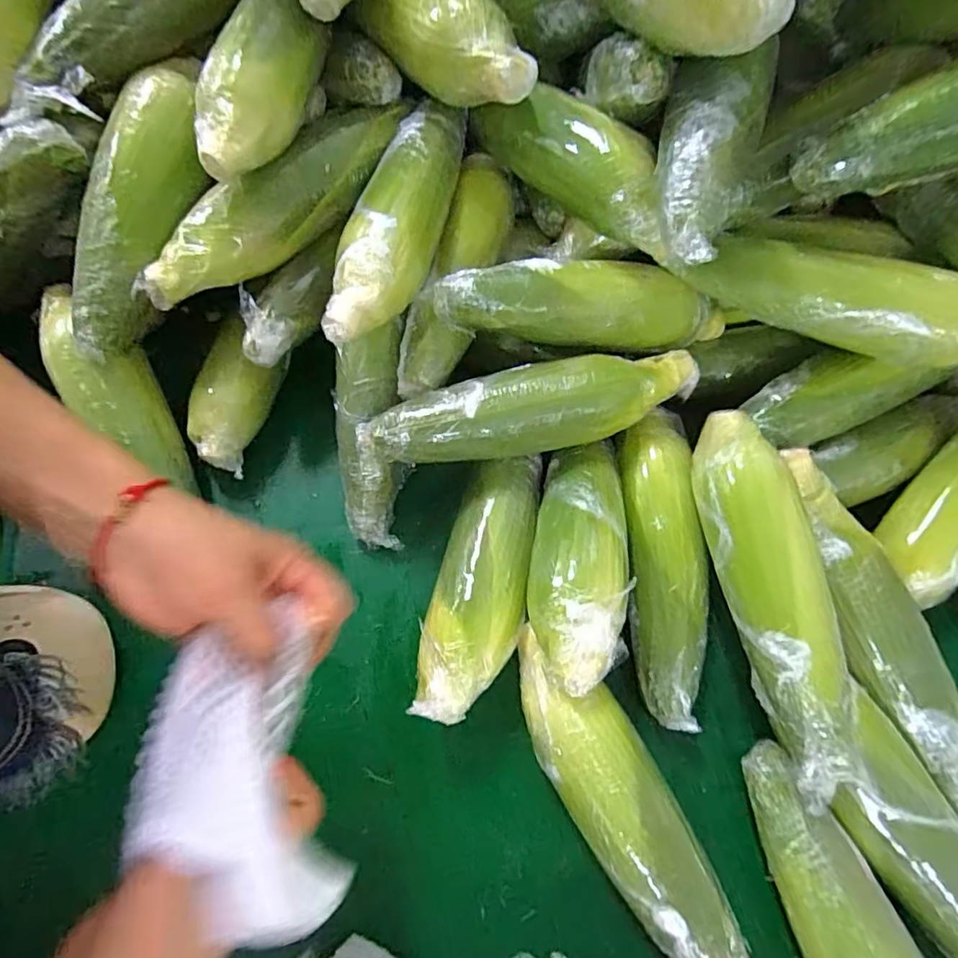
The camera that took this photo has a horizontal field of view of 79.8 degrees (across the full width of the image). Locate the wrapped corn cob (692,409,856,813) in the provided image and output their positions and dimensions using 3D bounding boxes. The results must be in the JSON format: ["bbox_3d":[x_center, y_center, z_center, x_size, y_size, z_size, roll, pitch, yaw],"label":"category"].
[{"bbox_3d":[0.191,0.073,0.374,0.060,0.060,0.247,-9,71,-4],"label":"wrapped corn cob"}]

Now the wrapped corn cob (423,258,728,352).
[{"bbox_3d":[0.086,-0.130,0.420,0.237,0.046,0.059,0,70,-16],"label":"wrapped corn cob"}]

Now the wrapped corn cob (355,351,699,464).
[{"bbox_3d":[0.039,-0.048,0.418,0.245,0.055,0.054,-13,71,-6],"label":"wrapped corn cob"}]

